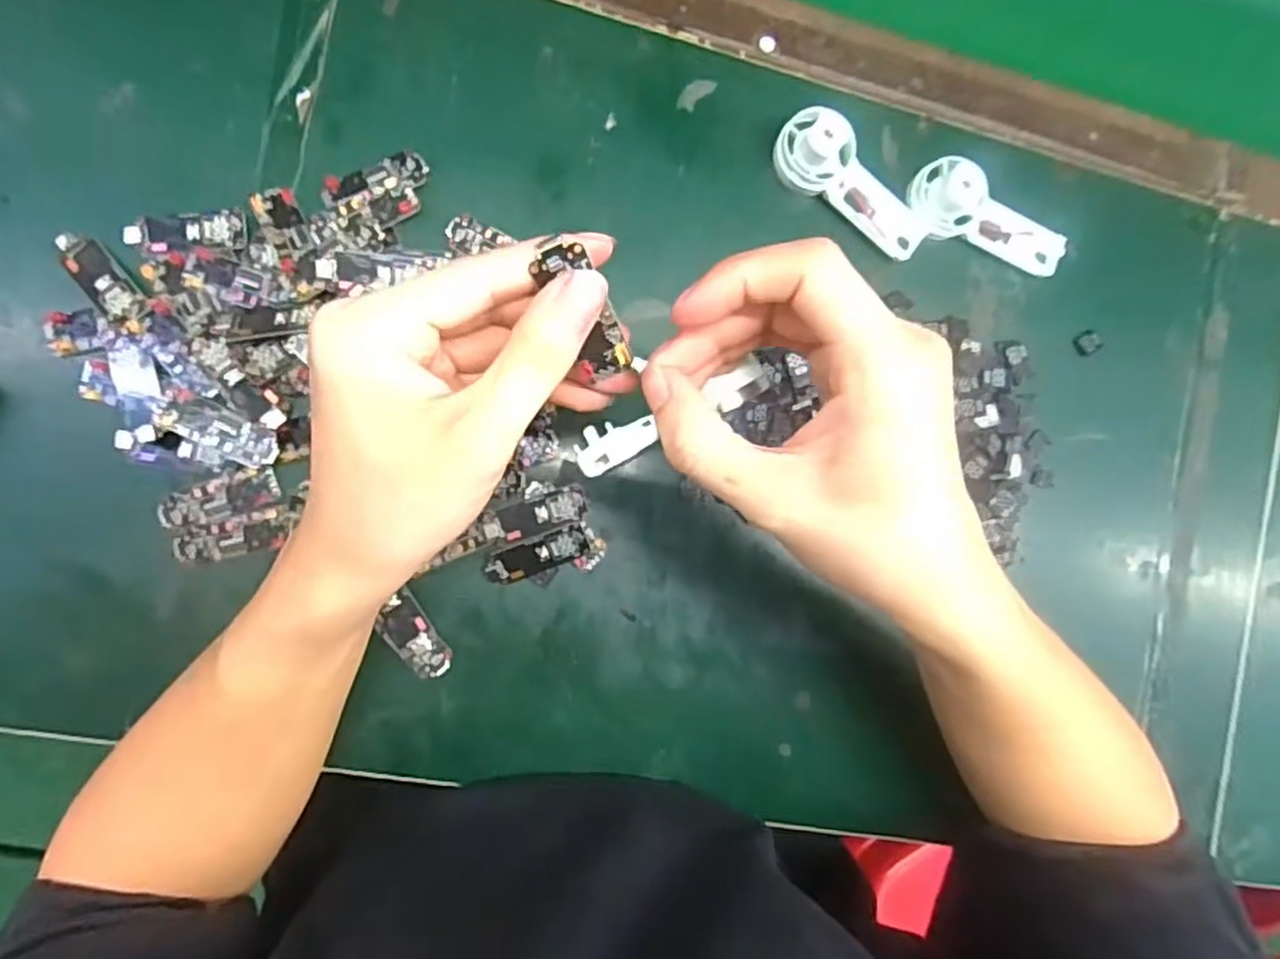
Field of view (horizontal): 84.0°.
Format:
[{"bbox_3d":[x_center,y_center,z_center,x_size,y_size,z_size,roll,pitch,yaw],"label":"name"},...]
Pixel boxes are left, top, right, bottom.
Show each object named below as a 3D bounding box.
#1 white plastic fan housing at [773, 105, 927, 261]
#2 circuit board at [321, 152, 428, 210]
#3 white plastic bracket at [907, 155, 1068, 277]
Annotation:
[{"bbox_3d":[0.112,-0.154,0.371,0.092,0.028,0.033,38,84,-8],"label":"white plastic fan housing"},{"bbox_3d":[-0.127,-0.144,0.342,0.050,0.007,0.017,-23,94,-9],"label":"circuit board"},{"bbox_3d":[0.194,-0.143,0.385,0.093,0.029,0.036,17,87,-9],"label":"white plastic bracket"}]

